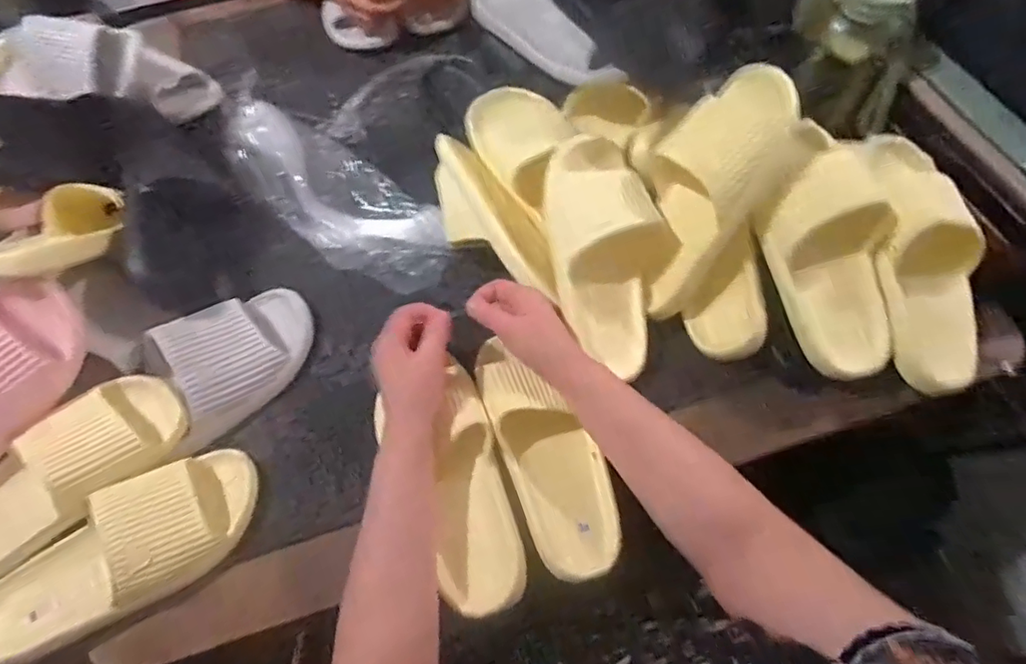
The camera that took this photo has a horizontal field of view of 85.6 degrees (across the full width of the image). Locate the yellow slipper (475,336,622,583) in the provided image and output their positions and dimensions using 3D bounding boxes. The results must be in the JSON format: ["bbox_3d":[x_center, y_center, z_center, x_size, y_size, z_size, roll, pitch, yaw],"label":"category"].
[{"bbox_3d":[0.028,0.108,0.523,0.085,0.062,0.231,-24,71,-9],"label":"yellow slipper"}]

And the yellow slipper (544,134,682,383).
[{"bbox_3d":[0.100,-0.087,0.593,0.121,0.075,0.261,-6,80,0],"label":"yellow slipper"}]

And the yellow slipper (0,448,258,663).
[{"bbox_3d":[-0.354,0.202,0.492,0.252,0.080,0.104,-29,64,-12],"label":"yellow slipper"}]

